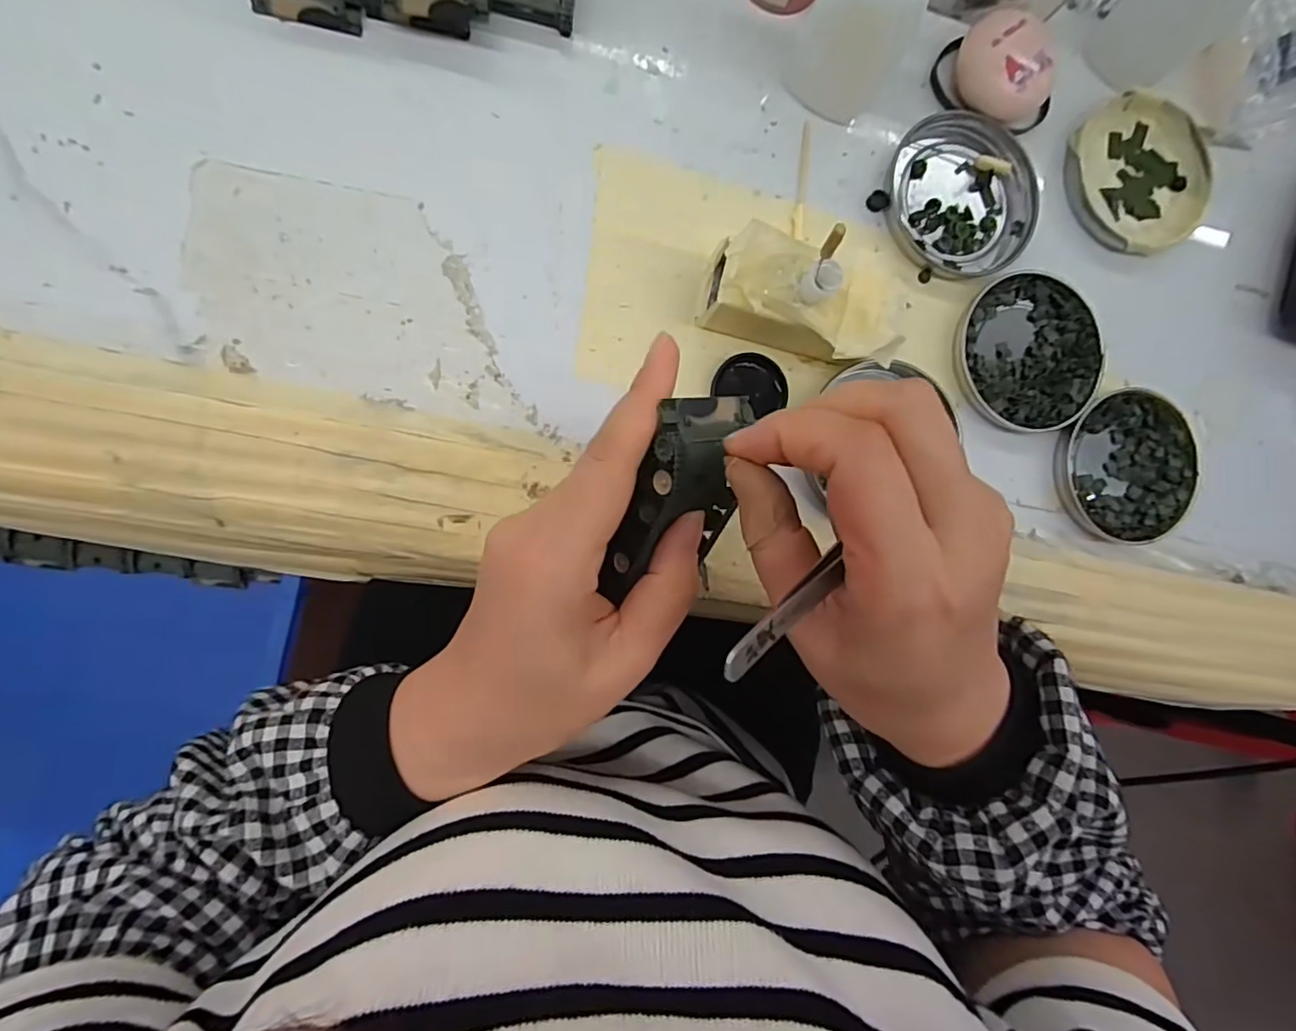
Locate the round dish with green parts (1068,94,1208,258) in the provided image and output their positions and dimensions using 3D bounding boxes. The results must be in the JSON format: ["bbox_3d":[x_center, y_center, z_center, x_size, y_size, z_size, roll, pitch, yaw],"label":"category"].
[{"bbox_3d":[0.261,-0.181,0.306,0.079,0.014,0.077,0,89,-9],"label":"round dish with green parts"}]

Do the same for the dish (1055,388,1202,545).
[{"bbox_3d":[0.251,-0.025,0.300,0.077,0.009,0.076,0,89,-9],"label":"dish"}]

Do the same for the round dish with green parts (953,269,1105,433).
[{"bbox_3d":[0.193,-0.083,0.293,0.076,0.011,0.079,0,89,-9],"label":"round dish with green parts"}]

